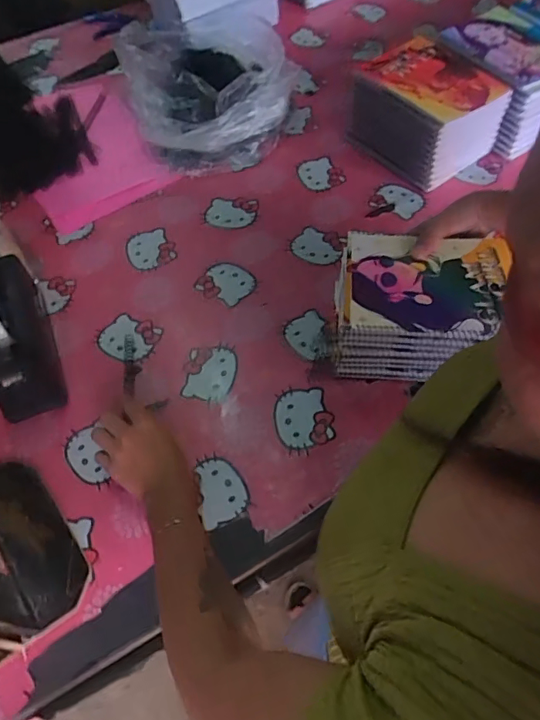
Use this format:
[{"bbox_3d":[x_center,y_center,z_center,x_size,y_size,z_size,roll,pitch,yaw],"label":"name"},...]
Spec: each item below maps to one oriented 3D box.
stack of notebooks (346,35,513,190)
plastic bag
[{"bbox_3d":[0.259,-0.421,0.885,0.170,0.118,0.207,-34,64,-17],"label":"stack of notebooks"},{"bbox_3d":[-0.101,-0.490,0.931,0.296,0.102,0.306,-15,60,-7],"label":"plastic bag"}]

